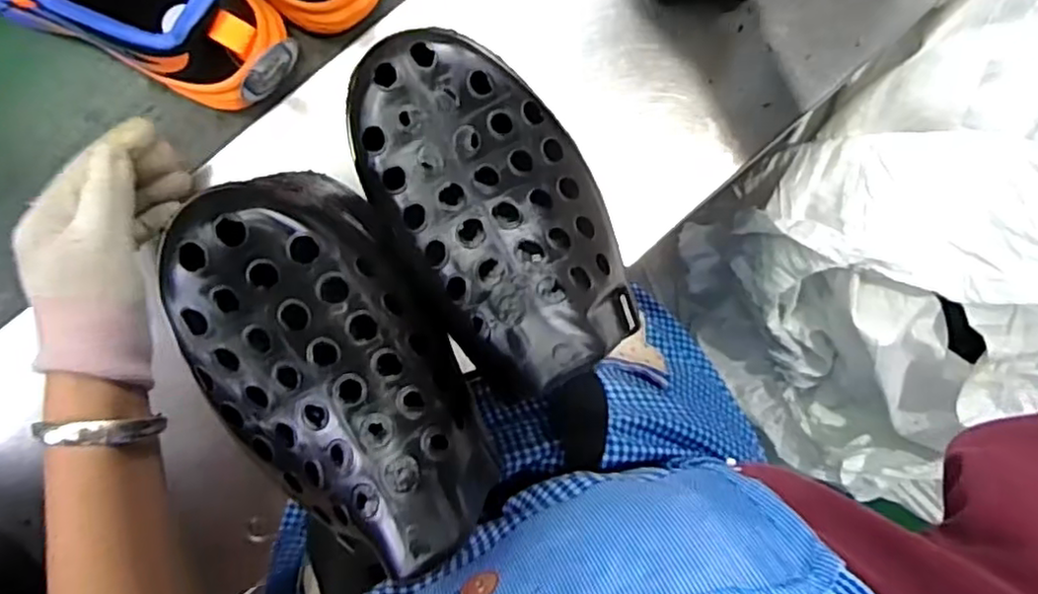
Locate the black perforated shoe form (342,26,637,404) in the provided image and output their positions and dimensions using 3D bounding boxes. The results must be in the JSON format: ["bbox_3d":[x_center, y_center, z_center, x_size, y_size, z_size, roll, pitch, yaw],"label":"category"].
[{"bbox_3d":[-0.008,-0.037,0.243,0.077,0.045,0.130,-28,96,-6],"label":"black perforated shoe form"}]

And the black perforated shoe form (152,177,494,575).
[{"bbox_3d":[-0.064,0.025,0.229,0.080,0.040,0.135,-34,97,-5],"label":"black perforated shoe form"}]

